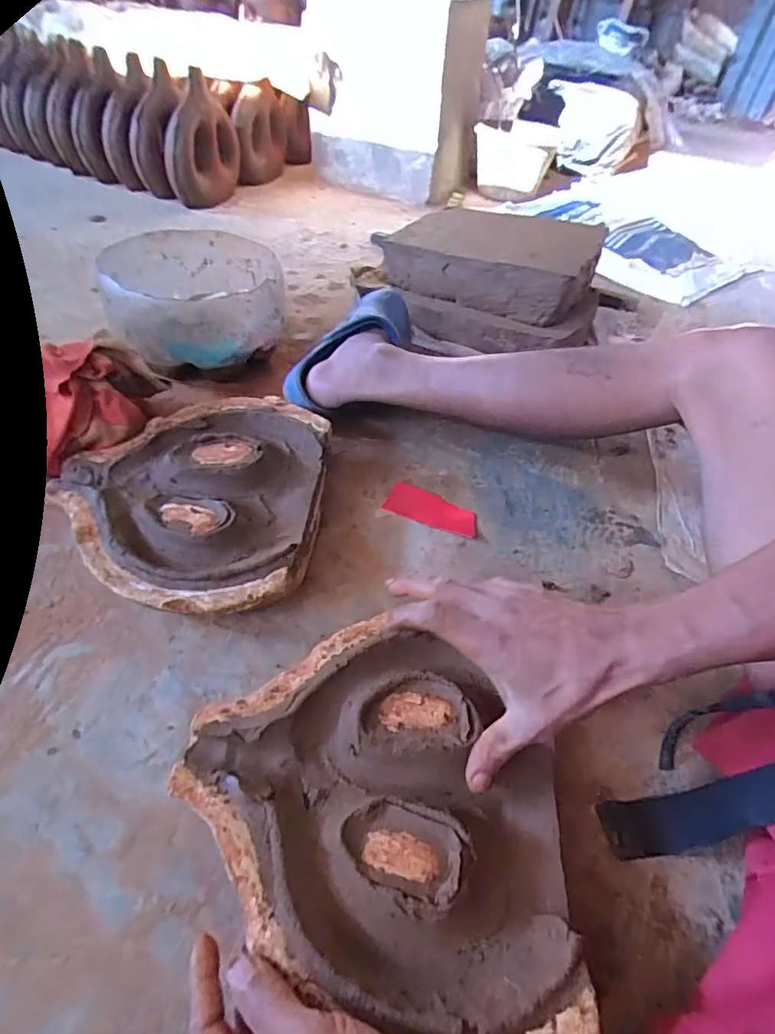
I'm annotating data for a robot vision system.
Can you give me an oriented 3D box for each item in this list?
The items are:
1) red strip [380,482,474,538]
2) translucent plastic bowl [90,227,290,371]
[{"bbox_3d":[0.052,-0.011,0.613,0.104,0.007,0.051,19,51,8],"label":"red strip"},{"bbox_3d":[-0.272,-0.311,0.758,0.227,0.099,0.239,3,46,-3],"label":"translucent plastic bowl"}]

